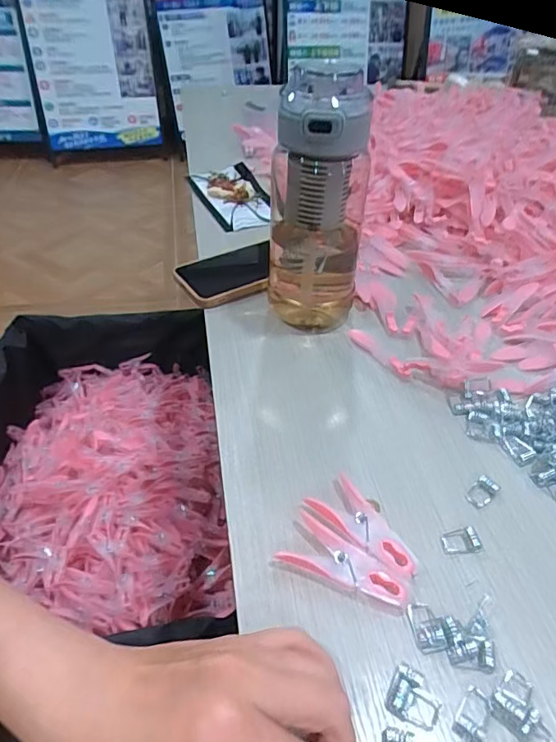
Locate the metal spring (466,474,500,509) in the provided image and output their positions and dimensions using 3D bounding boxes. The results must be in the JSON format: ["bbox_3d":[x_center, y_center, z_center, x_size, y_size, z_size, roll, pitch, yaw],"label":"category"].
[{"bbox_3d":[0.138,0.082,0.346,0.023,0.007,0.015,-32,52,-31],"label":"metal spring"}]

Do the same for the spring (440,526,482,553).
[{"bbox_3d":[0.115,0.105,0.321,0.023,0.008,0.016,-2,42,-4],"label":"spring"}]

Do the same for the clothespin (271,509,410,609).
[{"bbox_3d":[0.039,0.117,0.306,0.075,0.011,0.033,24,47,22],"label":"clothespin"}]

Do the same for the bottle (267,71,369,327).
[{"bbox_3d":[0.029,-0.134,0.437,0.082,0.208,0.065,8,43,9],"label":"bottle"}]

